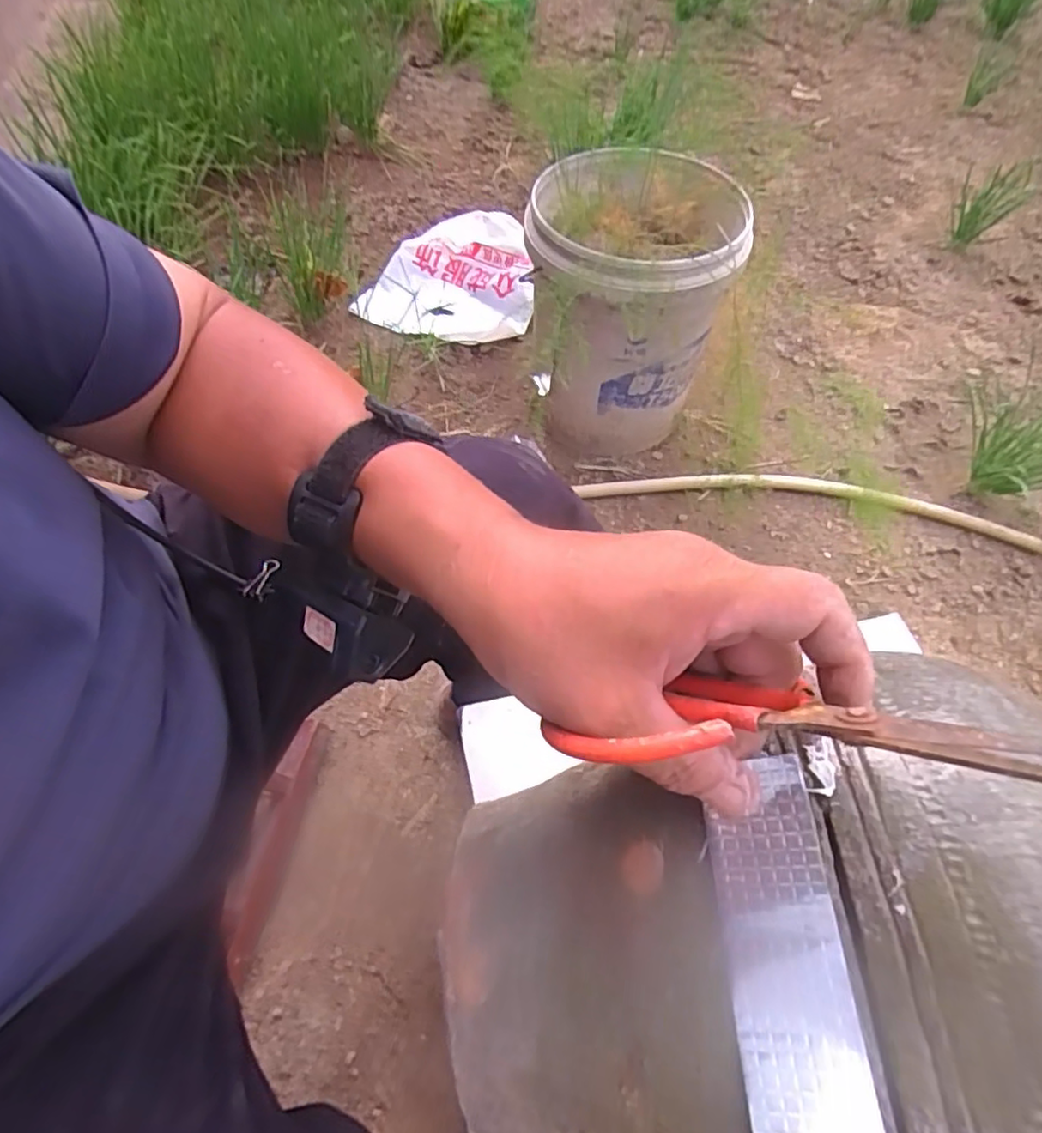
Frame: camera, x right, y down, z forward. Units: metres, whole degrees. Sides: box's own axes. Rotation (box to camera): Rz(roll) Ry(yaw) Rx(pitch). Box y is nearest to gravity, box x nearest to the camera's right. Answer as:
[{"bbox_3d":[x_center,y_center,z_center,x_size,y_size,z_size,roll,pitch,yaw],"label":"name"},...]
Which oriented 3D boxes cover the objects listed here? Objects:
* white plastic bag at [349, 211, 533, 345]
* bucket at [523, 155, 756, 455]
[{"bbox_3d":[-0.116,-0.578,1.272,0.324,0.083,0.354,18,59,10],"label":"white plastic bag"},{"bbox_3d":[0.158,-0.396,0.988,0.276,0.335,0.271,6,57,3],"label":"bucket"}]

